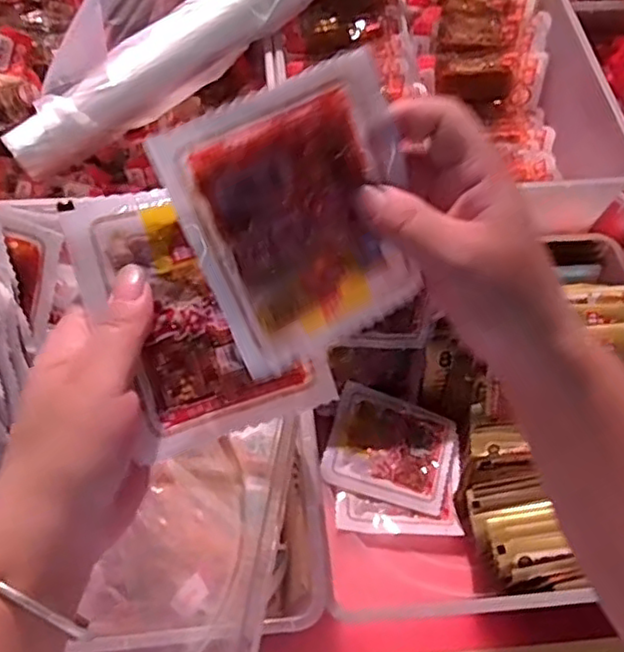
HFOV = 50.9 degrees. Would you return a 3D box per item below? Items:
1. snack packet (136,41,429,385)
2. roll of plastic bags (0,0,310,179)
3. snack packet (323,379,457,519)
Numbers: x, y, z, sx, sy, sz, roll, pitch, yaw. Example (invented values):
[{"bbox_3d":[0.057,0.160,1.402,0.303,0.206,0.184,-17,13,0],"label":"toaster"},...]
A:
[{"bbox_3d":[-0.003,-0.042,0.272,0.091,0.110,0.006,-26,27,-8],"label":"snack packet"},{"bbox_3d":[-0.107,-0.246,0.578,0.353,0.067,0.047,-39,69,-8],"label":"roll of plastic bags"},{"bbox_3d":[0.072,0.111,0.599,0.109,0.022,0.094,15,61,5],"label":"snack packet"}]

